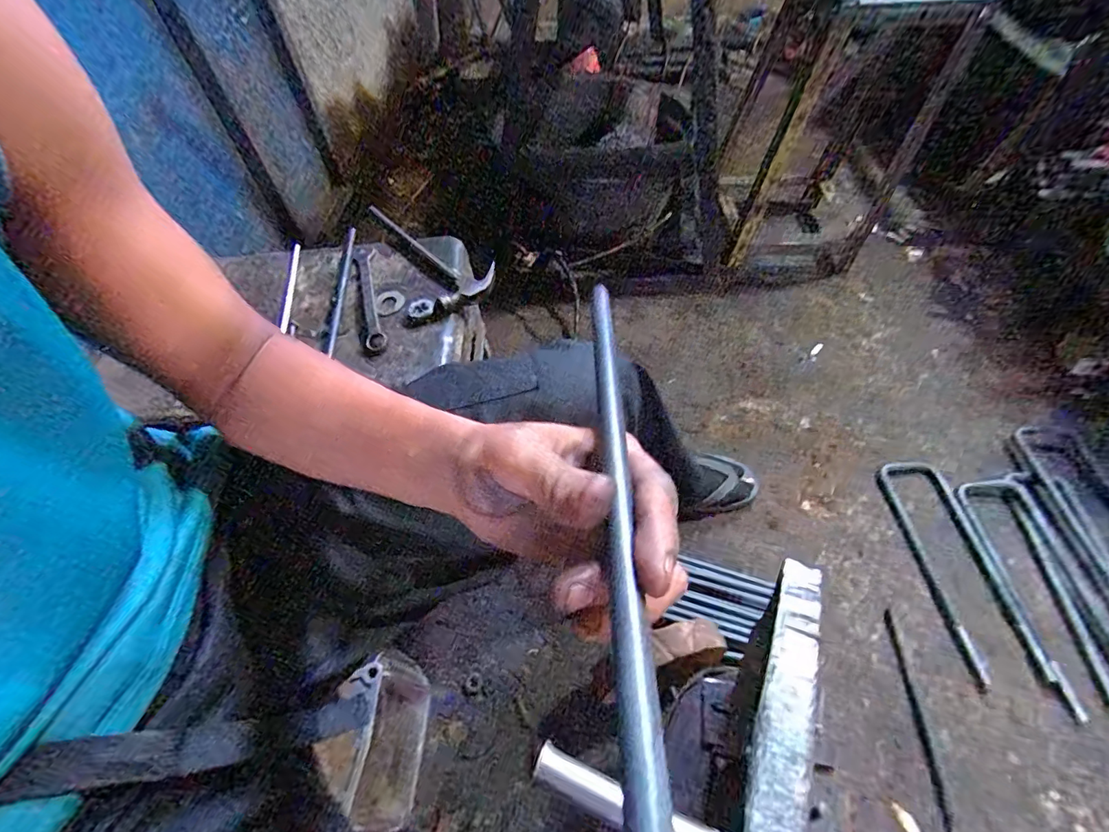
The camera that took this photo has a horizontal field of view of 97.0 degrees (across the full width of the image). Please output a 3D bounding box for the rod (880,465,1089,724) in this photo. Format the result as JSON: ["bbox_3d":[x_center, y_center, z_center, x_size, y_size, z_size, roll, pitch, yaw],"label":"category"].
[{"bbox_3d":[0.663,0.241,0.822,0.116,0.020,0.366,-9,56,7],"label":"rod"}]

